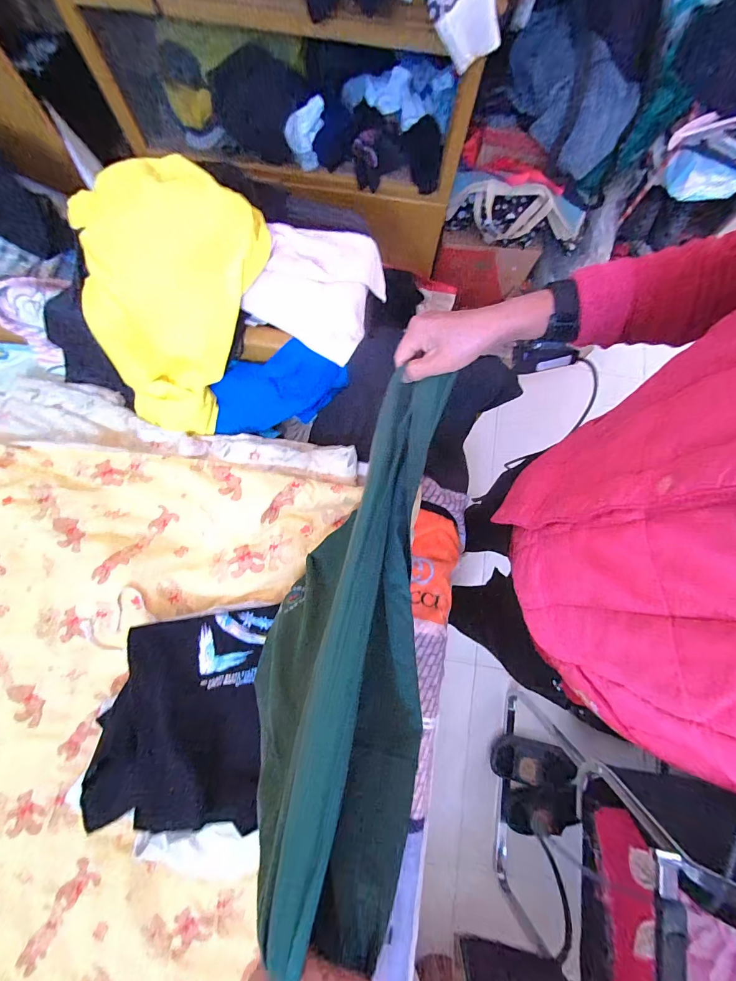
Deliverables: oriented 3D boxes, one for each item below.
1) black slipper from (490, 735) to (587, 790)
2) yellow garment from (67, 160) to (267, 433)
[{"bbox_3d":[0.525,0.854,1.152,0.259,0.050,0.108,-1,80,14],"label":"black slipper"},{"bbox_3d":[-0.358,-0.326,0.656,0.252,0.231,0.361,24,81,4],"label":"yellow garment"}]

